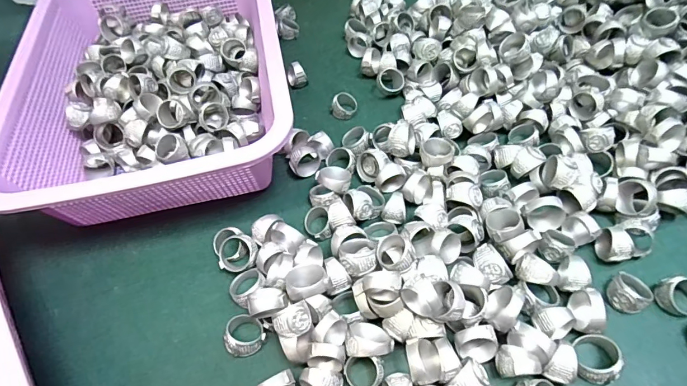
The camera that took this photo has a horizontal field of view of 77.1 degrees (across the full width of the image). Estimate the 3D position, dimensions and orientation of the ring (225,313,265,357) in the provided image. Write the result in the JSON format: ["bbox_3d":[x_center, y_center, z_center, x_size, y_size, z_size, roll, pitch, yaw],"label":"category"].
[{"bbox_3d":[-0.066,0.095,0.288,0.025,0.017,0.025,-3,54,4],"label":"ring"}]

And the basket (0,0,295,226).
[{"bbox_3d":[-0.167,-0.106,0.403,0.220,0.085,0.290,-12,54,-3],"label":"basket"}]

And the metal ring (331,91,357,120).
[{"bbox_3d":[0.001,-0.084,0.411,0.020,0.019,0.021,-3,54,4],"label":"metal ring"}]

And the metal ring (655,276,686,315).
[{"bbox_3d":[0.219,0.067,0.278,0.026,0.017,0.021,0,54,6],"label":"metal ring"}]

